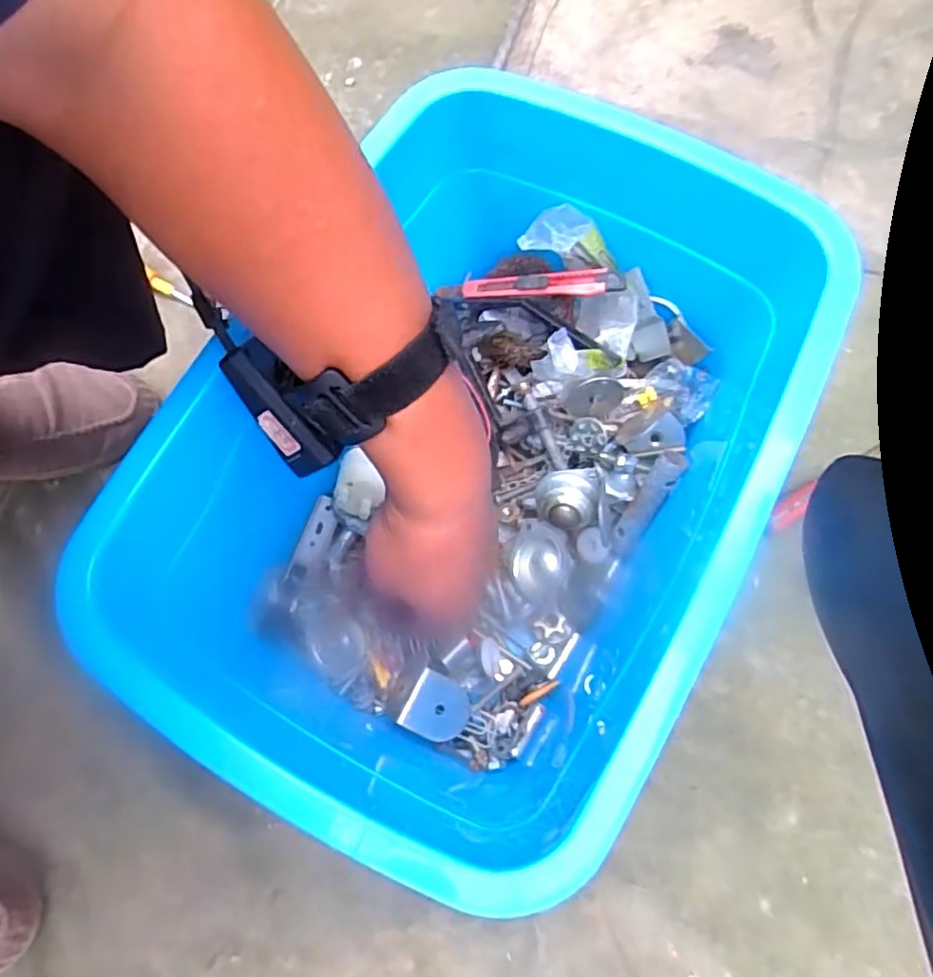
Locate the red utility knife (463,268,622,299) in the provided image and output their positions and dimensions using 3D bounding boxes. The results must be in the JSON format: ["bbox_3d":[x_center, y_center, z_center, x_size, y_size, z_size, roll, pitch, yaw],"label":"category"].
[{"bbox_3d":[0.051,-0.144,0.457,0.122,0.010,0.015,7,72,30],"label":"red utility knife"}]

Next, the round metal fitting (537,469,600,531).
[{"bbox_3d":[0.073,0.011,0.477,0.042,0.043,0.037,-2,72,3],"label":"round metal fitting"}]

